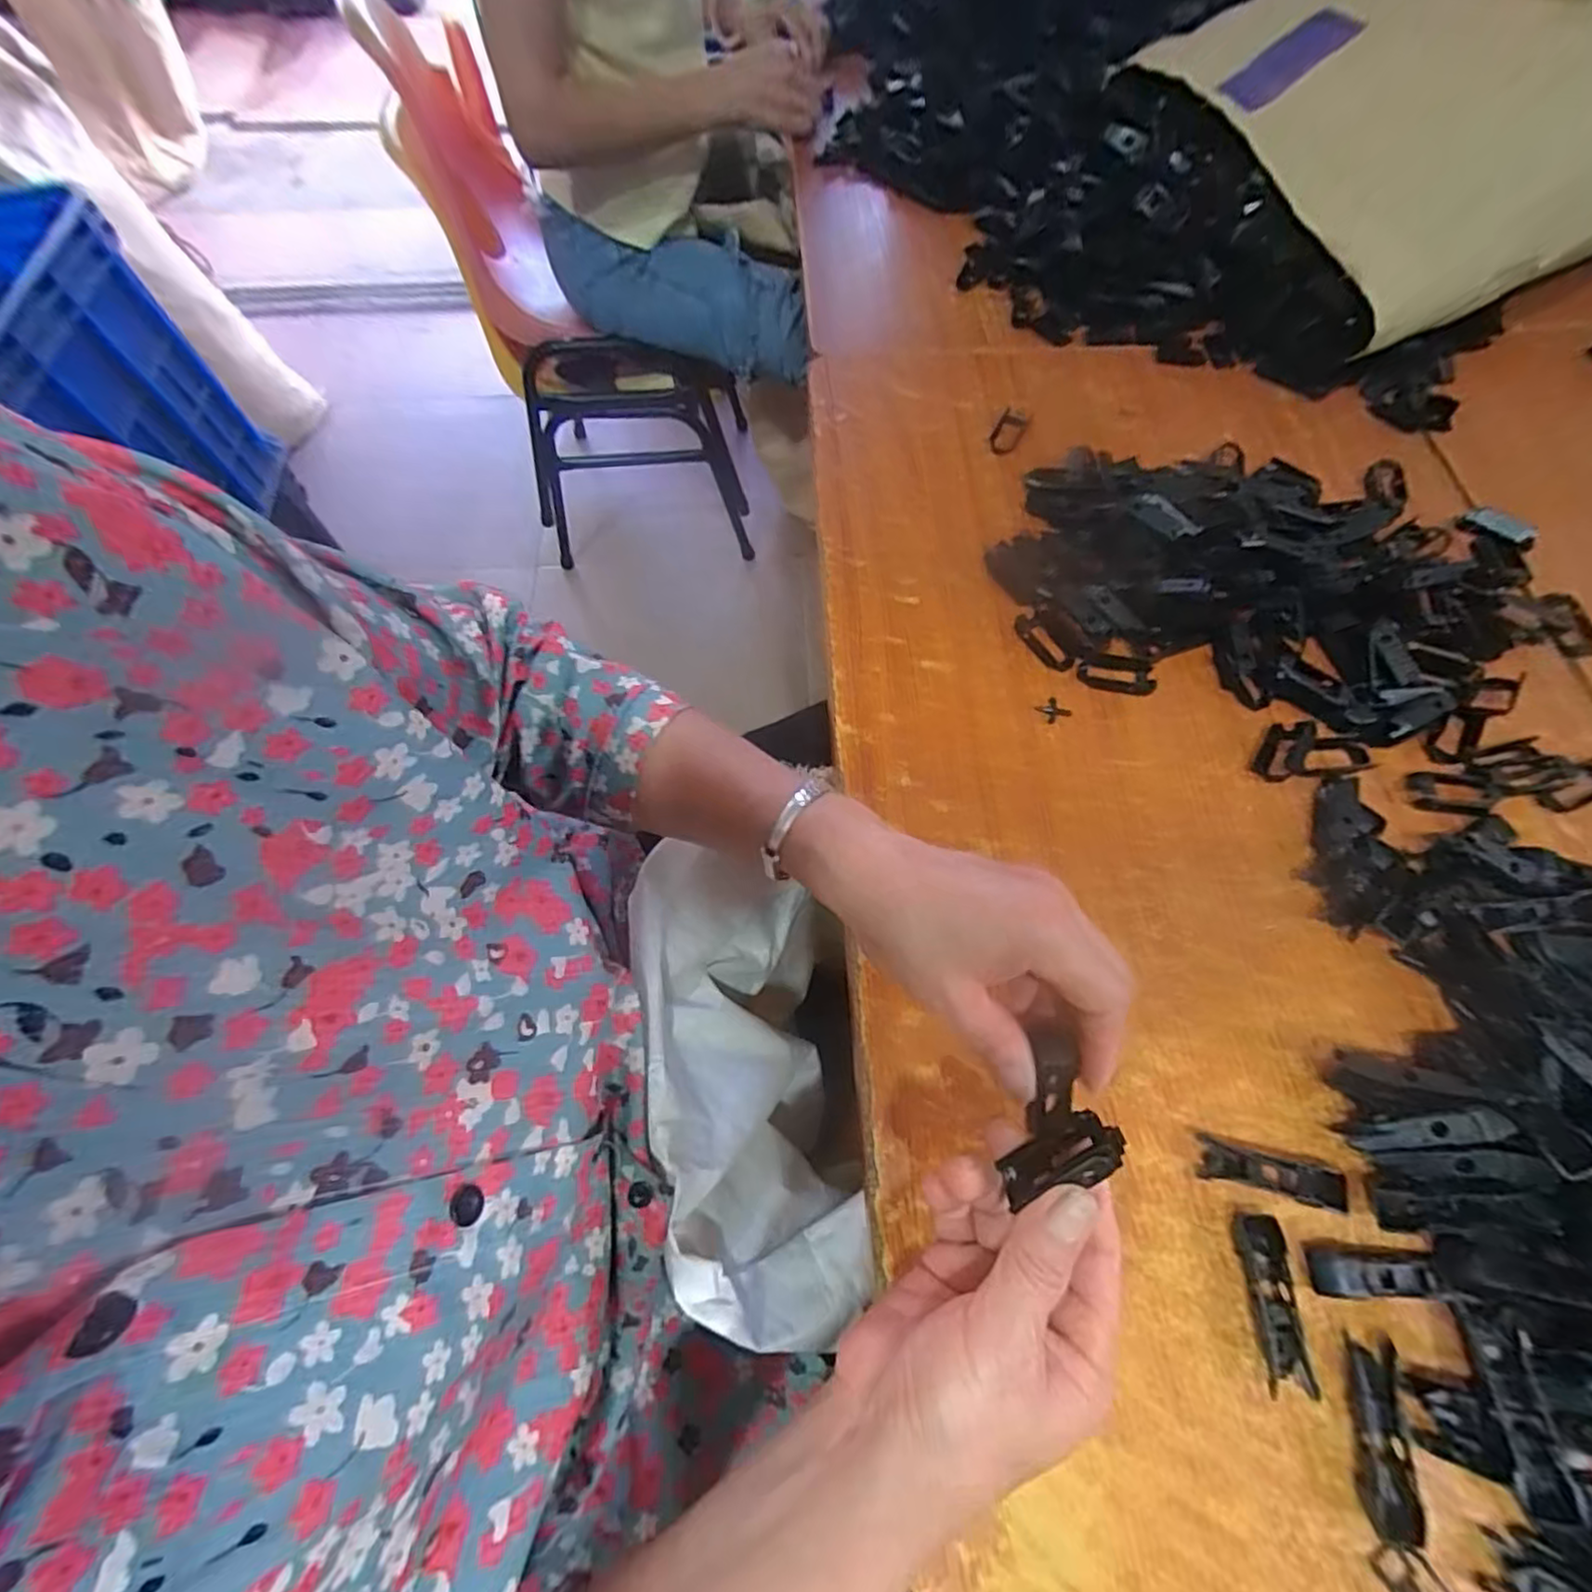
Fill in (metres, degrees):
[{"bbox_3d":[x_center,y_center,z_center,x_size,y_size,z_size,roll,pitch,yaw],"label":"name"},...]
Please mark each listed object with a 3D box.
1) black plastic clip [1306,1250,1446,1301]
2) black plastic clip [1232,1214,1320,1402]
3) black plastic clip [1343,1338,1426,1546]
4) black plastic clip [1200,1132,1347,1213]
[{"bbox_3d":[0.261,0.219,0.307,0.051,0.013,0.018,4,65,3],"label":"black plastic clip"},{"bbox_3d":[0.217,0.230,0.307,0.018,0.010,0.067,1,65,1],"label":"black plastic clip"},{"bbox_3d":[0.249,0.272,0.287,0.017,0.013,0.066,10,65,6],"label":"black plastic clip"},{"bbox_3d":[0.228,0.182,0.325,0.062,0.012,0.019,13,65,7],"label":"black plastic clip"}]

